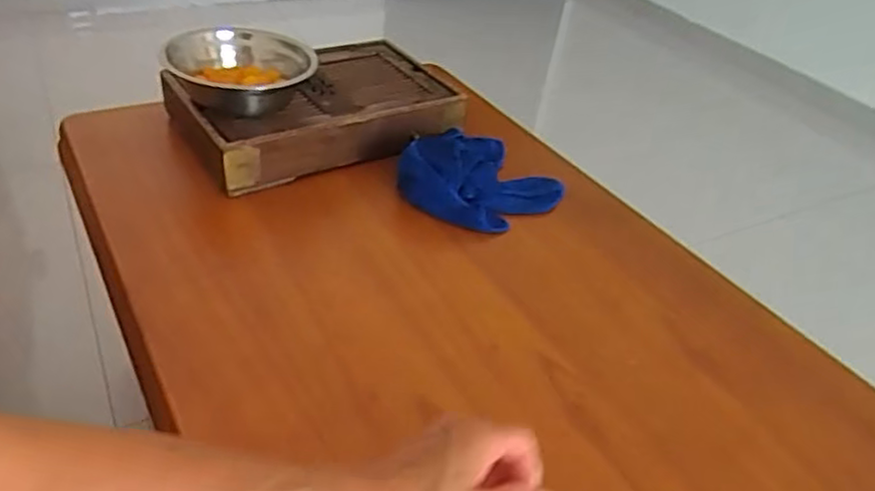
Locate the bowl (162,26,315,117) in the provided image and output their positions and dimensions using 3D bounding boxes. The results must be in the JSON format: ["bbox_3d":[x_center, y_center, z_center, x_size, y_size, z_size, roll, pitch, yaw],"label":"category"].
[{"bbox_3d":[-0.227,-0.207,0.761,0.158,0.058,0.158,5,39,-4],"label":"bowl"}]

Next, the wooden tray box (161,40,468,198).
[{"bbox_3d":[-0.149,-0.172,0.812,0.316,0.076,0.205,-19,46,-30],"label":"wooden tray box"}]

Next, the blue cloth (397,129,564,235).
[{"bbox_3d":[0.047,-0.086,0.744,0.168,0.055,0.151,-26,50,-35],"label":"blue cloth"}]

